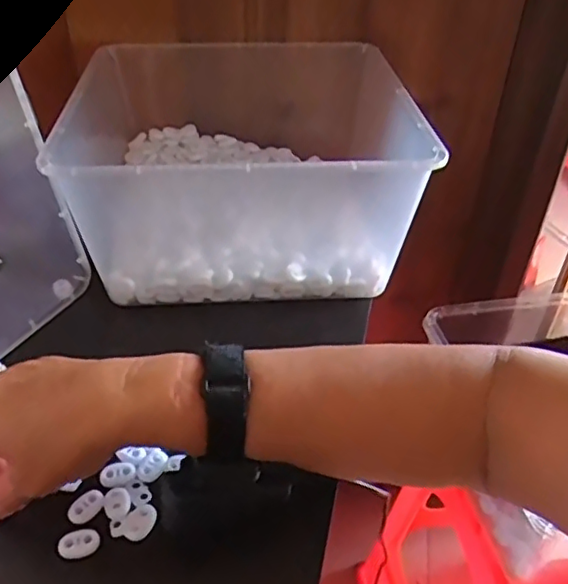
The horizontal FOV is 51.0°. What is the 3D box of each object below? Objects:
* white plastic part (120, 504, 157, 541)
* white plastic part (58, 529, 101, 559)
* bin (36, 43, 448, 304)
[{"bbox_3d":[-0.086,0.137,0.356,0.018,0.005,0.022,22,42,24],"label":"white plastic part"},{"bbox_3d":[-0.119,0.146,0.345,0.023,0.004,0.014,-9,39,-14],"label":"white plastic part"},{"bbox_3d":[-0.039,-0.127,0.579,0.286,0.142,0.308,-2,37,-5],"label":"bin"}]

